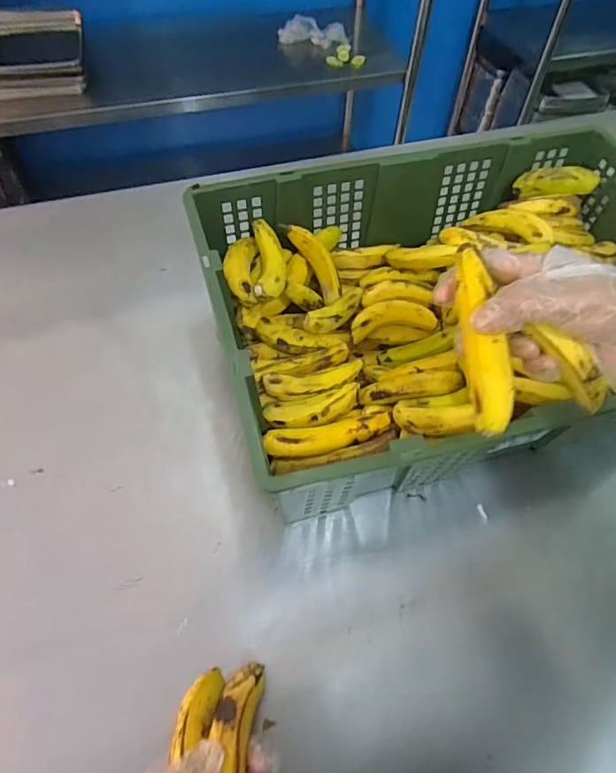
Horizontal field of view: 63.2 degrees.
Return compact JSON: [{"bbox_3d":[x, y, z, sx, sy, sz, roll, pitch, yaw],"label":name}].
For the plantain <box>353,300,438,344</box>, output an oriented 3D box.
[{"bbox_3d":[0.100,-0.076,0.604,0.100,0.048,0.035,-9,57,-8],"label":"plantain"}]

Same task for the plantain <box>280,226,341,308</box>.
[{"bbox_3d":[0.010,-0.156,0.615,0.035,0.108,0.024,-46,22,-29],"label":"plantain"}]

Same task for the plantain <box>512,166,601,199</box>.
[{"bbox_3d":[0.329,-0.273,0.667,0.115,0.026,0.035,-10,58,-8],"label":"plantain"}]

